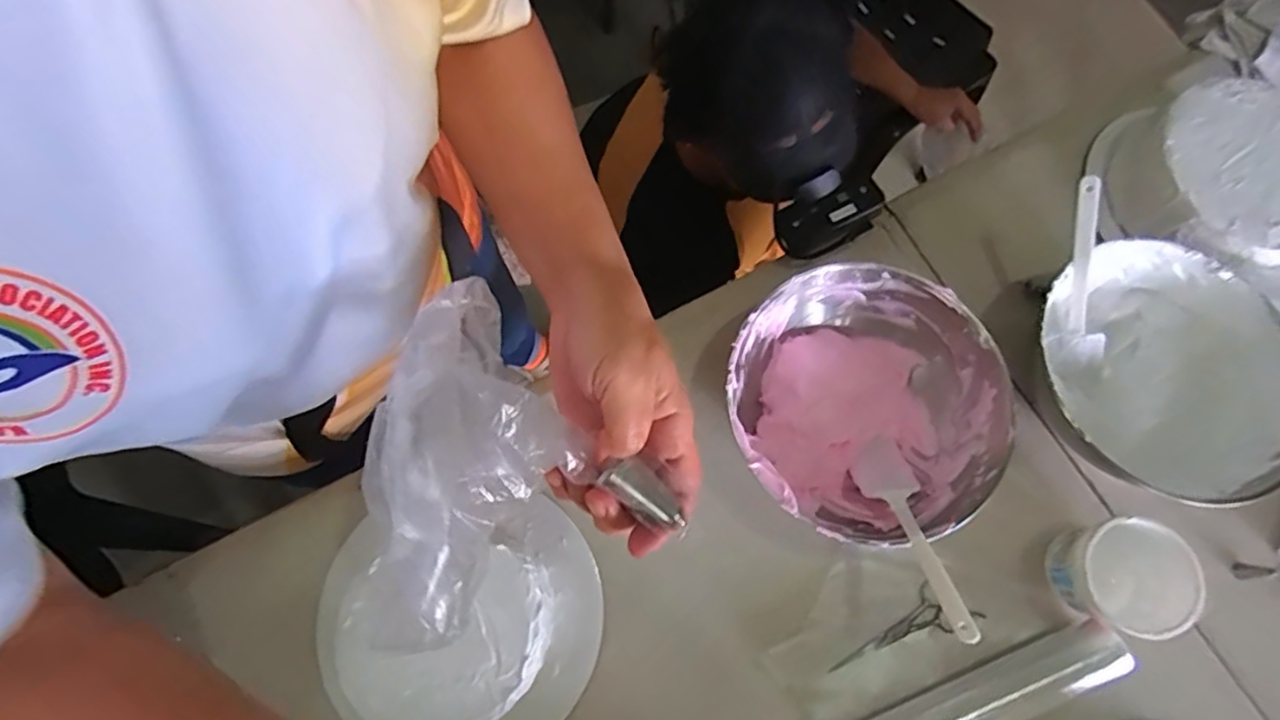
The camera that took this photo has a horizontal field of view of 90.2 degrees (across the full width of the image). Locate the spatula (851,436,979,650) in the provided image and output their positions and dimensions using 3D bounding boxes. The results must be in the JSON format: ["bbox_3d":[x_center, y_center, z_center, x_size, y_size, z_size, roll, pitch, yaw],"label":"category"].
[{"bbox_3d":[0.218,0.131,0.510,0.048,0.020,0.205,0,28,-2],"label":"spatula"}]

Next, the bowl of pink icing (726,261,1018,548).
[{"bbox_3d":[0.196,0.040,0.579,0.232,0.099,0.219,0,72,-1],"label":"bowl of pink icing"}]

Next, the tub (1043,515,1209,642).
[{"bbox_3d":[0.404,0.185,0.546,0.088,0.081,0.088,0,72,-1],"label":"tub"}]

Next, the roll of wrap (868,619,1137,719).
[{"bbox_3d":[0.287,0.291,0.540,0.248,0.048,0.051,-20,74,-8],"label":"roll of wrap"}]

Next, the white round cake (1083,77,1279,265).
[{"bbox_3d":[0.595,-0.177,0.660,0.200,0.089,0.197,0,72,-1],"label":"white round cake"}]

